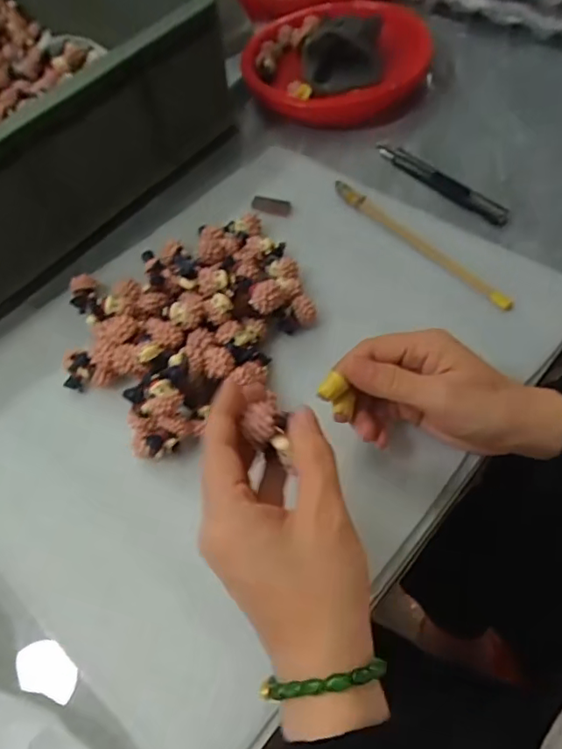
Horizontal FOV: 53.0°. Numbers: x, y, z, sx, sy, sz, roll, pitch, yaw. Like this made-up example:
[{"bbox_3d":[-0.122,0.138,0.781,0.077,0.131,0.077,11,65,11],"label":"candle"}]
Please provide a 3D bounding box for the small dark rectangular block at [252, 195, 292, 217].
[{"bbox_3d":[-0.008,-0.146,0.487,0.035,0.008,0.014,17,62,15],"label":"small dark rectangular block"}]

